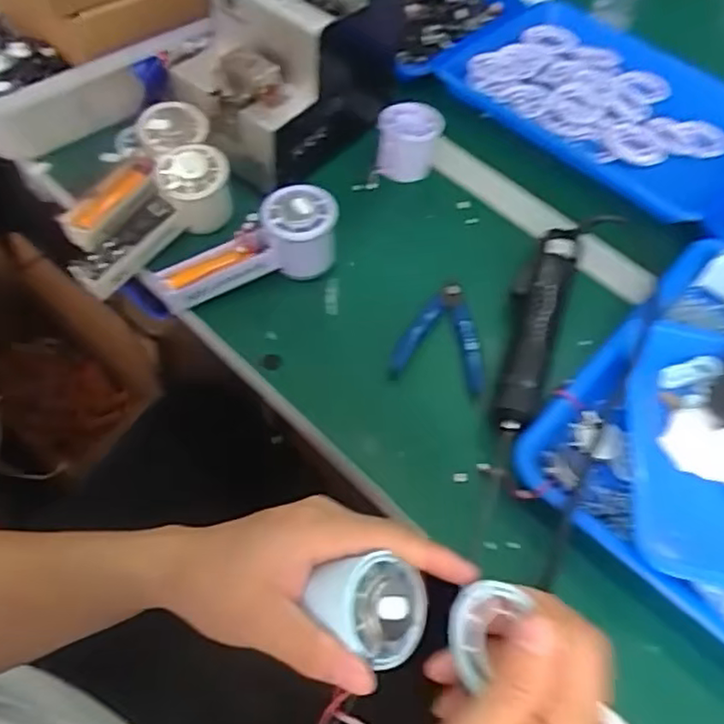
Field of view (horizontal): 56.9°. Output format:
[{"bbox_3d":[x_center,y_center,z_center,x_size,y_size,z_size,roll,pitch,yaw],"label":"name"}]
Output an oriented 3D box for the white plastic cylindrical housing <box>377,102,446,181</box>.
[{"bbox_3d":[0.045,-0.213,0.660,0.059,0.052,0.070,11,57,2],"label":"white plastic cylindrical housing"}]

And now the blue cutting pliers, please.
[{"bbox_3d":[0.069,-0.022,0.558,0.075,0.020,0.103,15,57,5],"label":"blue cutting pliers"}]

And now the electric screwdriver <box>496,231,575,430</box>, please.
[{"bbox_3d":[0.141,-0.029,0.550,0.044,0.041,0.205,18,57,7],"label":"electric screwdriver"}]

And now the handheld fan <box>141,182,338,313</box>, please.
[{"bbox_3d":[-0.095,-0.084,0.562,0.160,0.065,0.052,-27,62,-7],"label":"handheld fan"}]

